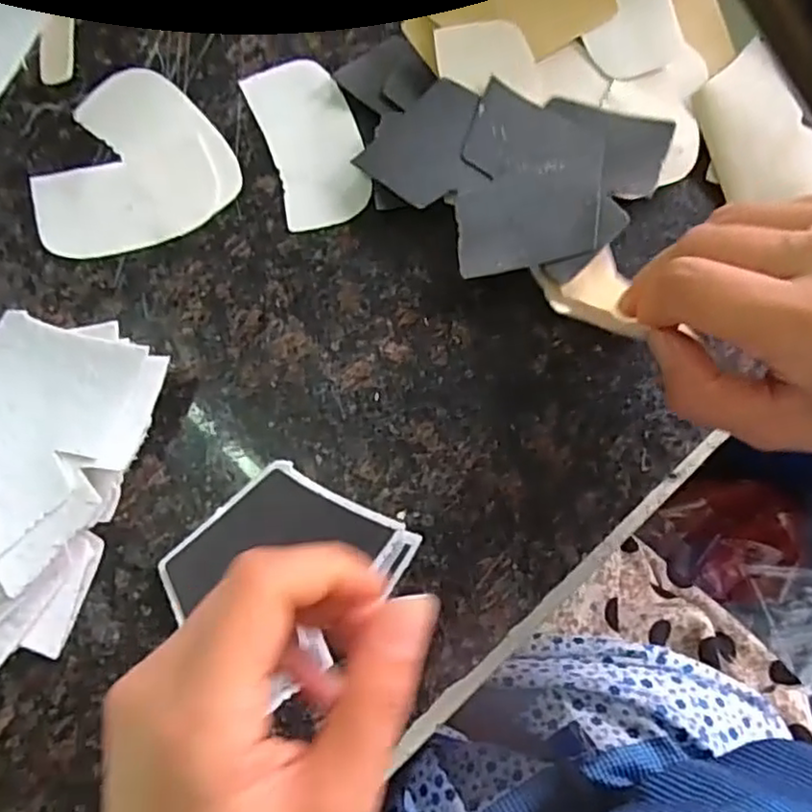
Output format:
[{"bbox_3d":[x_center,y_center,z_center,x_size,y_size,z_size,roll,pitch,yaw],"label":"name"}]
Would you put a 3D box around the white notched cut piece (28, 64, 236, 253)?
[{"bbox_3d":[-0.135,-0.113,0.324,0.092,0.006,0.083,-32,84,-5],"label":"white notched cut piece"}]

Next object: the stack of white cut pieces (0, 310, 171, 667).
[{"bbox_3d":[-0.164,0.030,0.288,0.084,0.025,0.138,23,82,2],"label":"stack of white cut pieces"}]

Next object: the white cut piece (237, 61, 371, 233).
[{"bbox_3d":[-0.046,-0.129,0.330,0.045,0.004,0.085,-19,82,-2],"label":"white cut piece"}]

